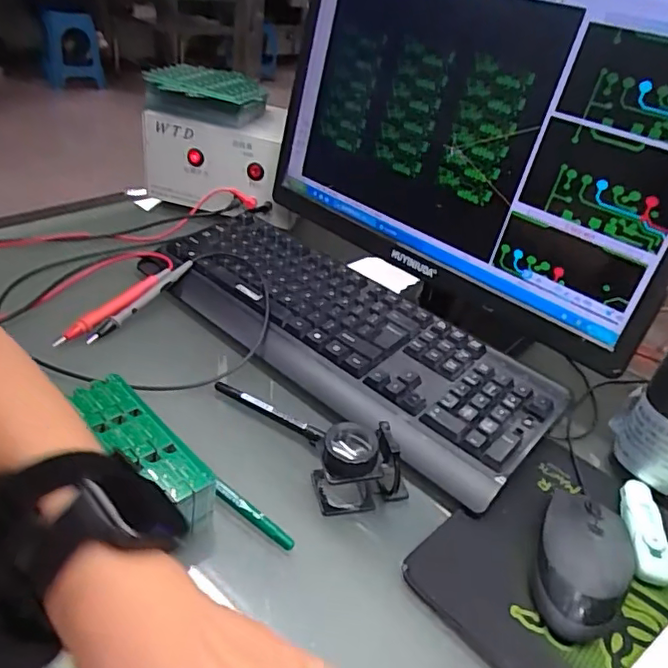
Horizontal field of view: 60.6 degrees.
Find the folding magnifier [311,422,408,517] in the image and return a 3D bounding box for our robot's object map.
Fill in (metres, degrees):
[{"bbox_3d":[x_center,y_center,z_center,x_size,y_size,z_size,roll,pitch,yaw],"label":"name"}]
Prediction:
[{"bbox_3d":[0.020,0.094,0.413,0.065,0.055,0.044,-2,36,-15],"label":"folding magnifier"}]

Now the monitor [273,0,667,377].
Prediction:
[{"bbox_3d":[0.123,-0.179,0.538,0.430,0.305,0.108,35,46,30],"label":"monitor"}]

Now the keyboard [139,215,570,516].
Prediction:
[{"bbox_3d":[0.001,-0.006,0.557,0.417,0.028,0.148,32,40,28],"label":"keyboard"}]

